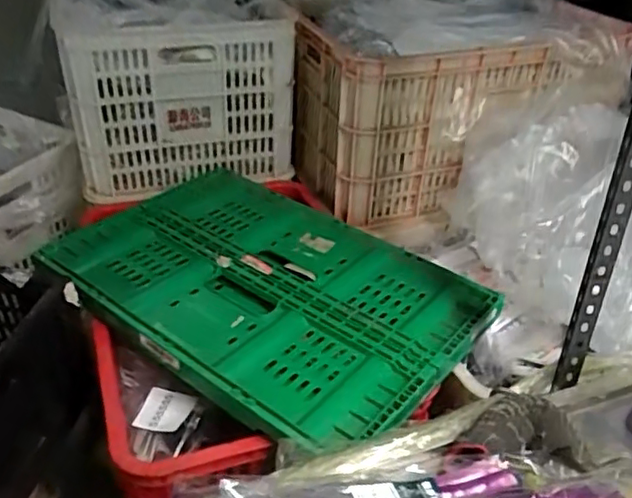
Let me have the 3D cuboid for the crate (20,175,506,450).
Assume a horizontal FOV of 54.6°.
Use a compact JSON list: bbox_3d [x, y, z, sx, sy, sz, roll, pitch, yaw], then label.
[{"bbox_3d":[-0.090,0.038,0.935,0.646,0.046,0.430,26,42,29],"label":"crate"}]

